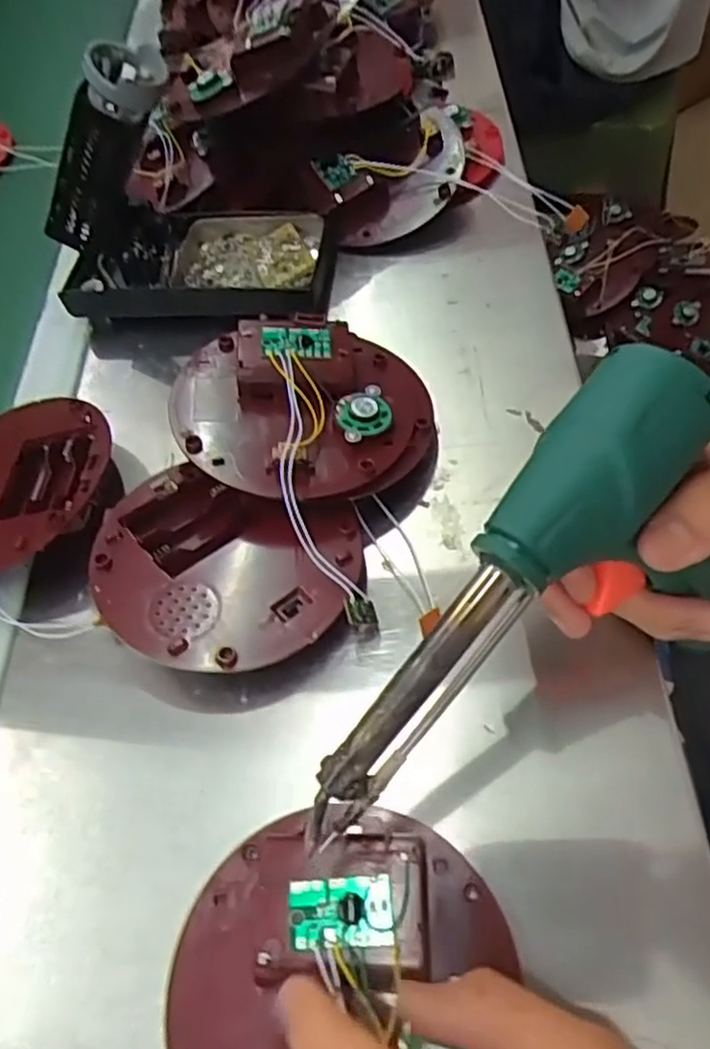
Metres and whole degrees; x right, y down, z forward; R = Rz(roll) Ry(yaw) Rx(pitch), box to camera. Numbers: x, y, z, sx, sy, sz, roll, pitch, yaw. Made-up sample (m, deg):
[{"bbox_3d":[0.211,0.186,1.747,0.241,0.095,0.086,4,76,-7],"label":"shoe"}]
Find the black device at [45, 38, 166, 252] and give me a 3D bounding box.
[{"bbox_3d":[-0.140,-0.205,0.389,0.040,0.118,0.035,20,54,-26],"label":"black device"}]

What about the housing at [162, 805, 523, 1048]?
[{"bbox_3d":[-0.006,0.155,0.240,0.114,0.025,0.107,-2,58,3],"label":"housing"}]

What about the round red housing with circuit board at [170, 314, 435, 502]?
[{"bbox_3d":[-0.025,-0.057,0.358,0.124,0.040,0.108,-5,57,2],"label":"round red housing with circuit board"}]

